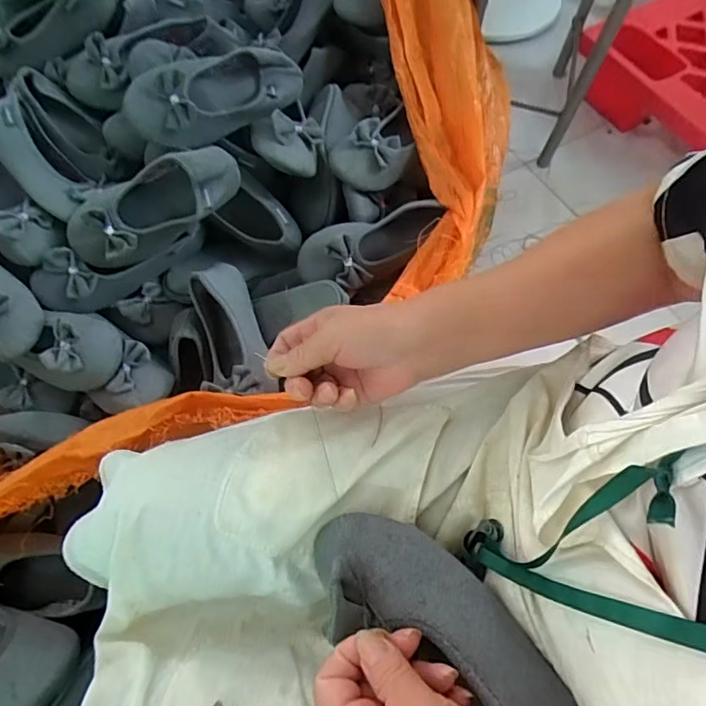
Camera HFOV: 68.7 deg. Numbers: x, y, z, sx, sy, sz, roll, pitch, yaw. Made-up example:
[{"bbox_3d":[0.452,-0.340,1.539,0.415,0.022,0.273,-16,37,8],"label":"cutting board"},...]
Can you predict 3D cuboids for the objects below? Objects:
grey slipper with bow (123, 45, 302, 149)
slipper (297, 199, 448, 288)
[{"bbox_3d":[-0.188,-0.365,0.705,0.246,0.060,0.096,-26,69,-14],"label":"grey slipper with bow"},{"bbox_3d":[0.025,-0.156,0.716,0.207,0.082,0.089,-19,67,-11],"label":"slipper"}]

